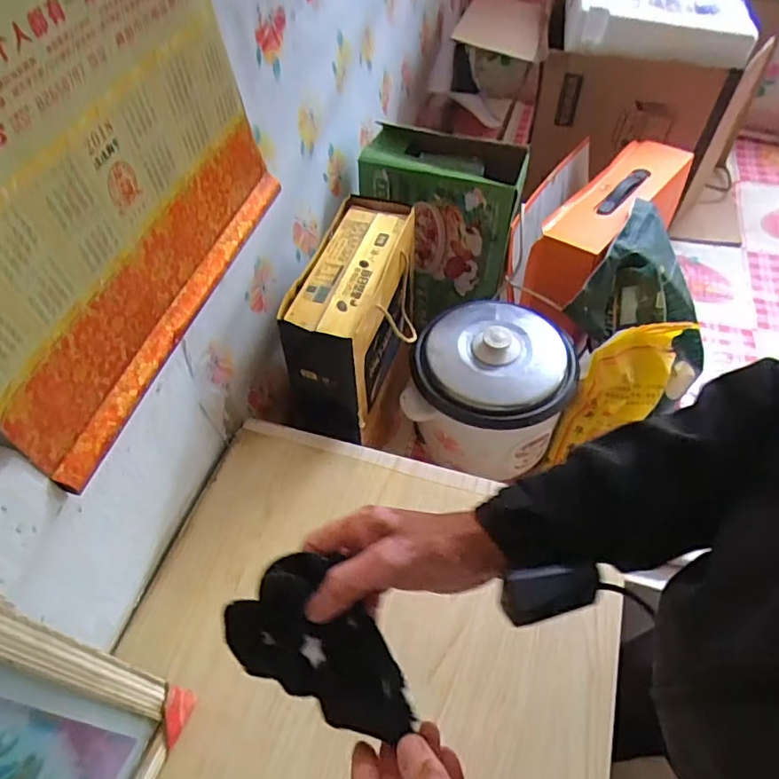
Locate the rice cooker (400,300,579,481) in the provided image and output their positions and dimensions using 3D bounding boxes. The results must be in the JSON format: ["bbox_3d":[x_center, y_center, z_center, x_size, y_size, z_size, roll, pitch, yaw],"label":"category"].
[{"bbox_3d":[0.164,-0.006,0.906,0.239,0.199,0.233,23,58,18],"label":"rice cooker"}]

